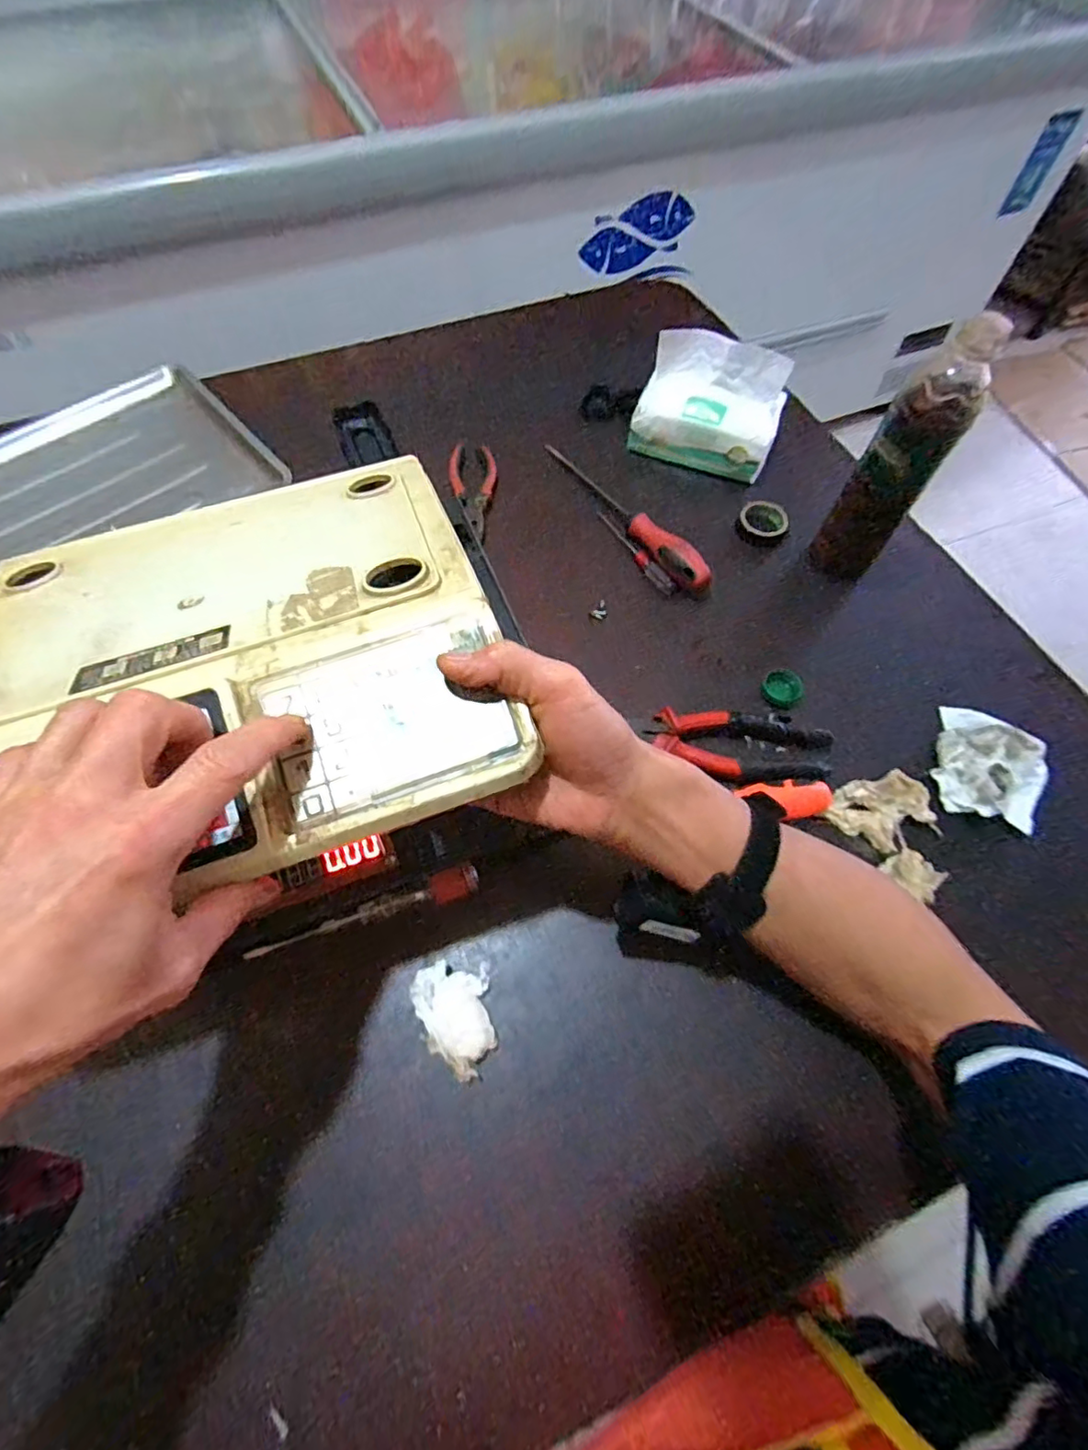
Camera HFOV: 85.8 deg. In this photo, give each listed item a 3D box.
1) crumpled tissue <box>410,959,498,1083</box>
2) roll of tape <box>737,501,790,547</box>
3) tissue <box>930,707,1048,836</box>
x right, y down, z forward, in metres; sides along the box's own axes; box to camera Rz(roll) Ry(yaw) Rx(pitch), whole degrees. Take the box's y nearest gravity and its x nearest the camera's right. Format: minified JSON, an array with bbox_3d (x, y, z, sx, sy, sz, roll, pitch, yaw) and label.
[{"bbox_3d":[-0.058,0.191,0.380,0.049,0.018,0.067,-8,64,-6],"label":"crumpled tissue"},{"bbox_3d":[0.221,-0.204,0.587,0.048,0.016,0.052,1,64,-2],"label":"roll of tape"},{"bbox_3d":[0.353,0.037,0.464,0.084,0.025,0.095,35,67,14],"label":"tissue"}]

